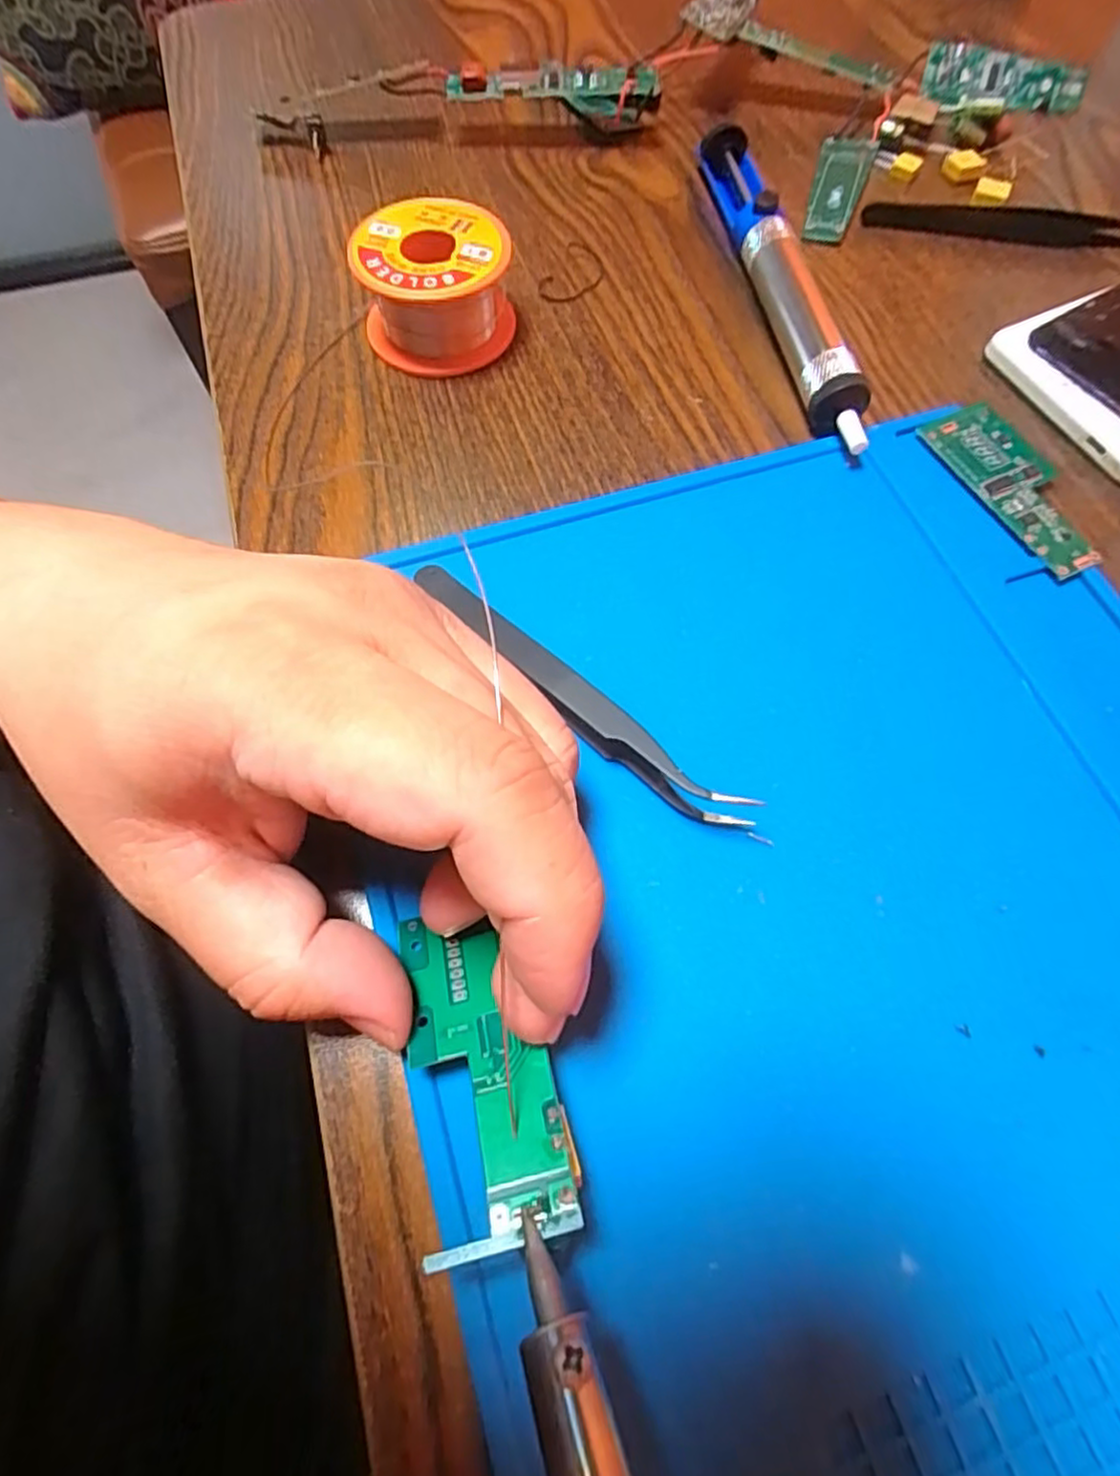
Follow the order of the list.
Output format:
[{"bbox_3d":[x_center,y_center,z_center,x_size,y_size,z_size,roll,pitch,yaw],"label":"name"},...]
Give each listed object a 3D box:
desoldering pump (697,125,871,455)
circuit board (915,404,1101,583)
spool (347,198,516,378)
[{"bbox_3d":[0.085,-0.172,0.255,0.025,0.021,0.174,-9,66,-4],"label":"desoldering pump"},{"bbox_3d":[0.147,-0.080,0.220,0.028,0.004,0.067,-23,68,-10],"label":"circuit board"},{"bbox_3d":[-0.043,-0.157,0.242,0.052,0.032,0.046,-11,66,-5],"label":"spool"}]

